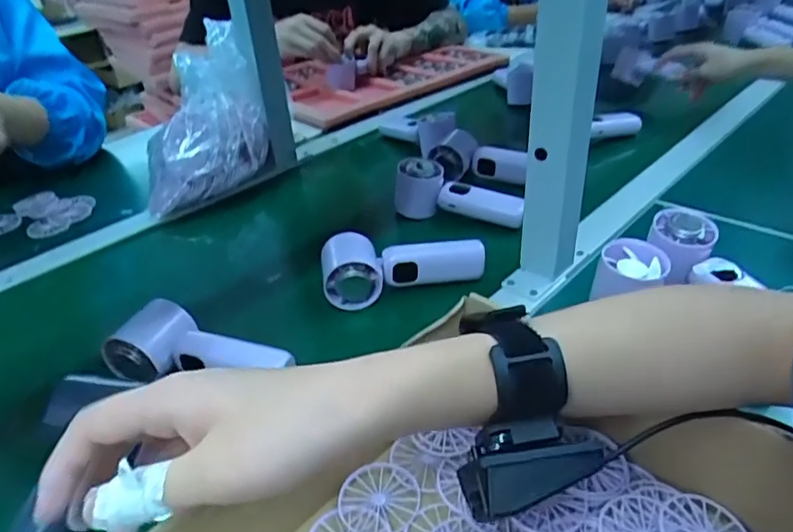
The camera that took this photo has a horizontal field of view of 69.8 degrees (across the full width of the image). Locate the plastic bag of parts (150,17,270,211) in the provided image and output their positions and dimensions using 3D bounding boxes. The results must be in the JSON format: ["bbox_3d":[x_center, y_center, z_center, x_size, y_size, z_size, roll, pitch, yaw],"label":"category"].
[{"bbox_3d":[-0.259,-0.201,0.735,0.156,0.171,0.182,-15,36,-17],"label":"plastic bag of parts"}]

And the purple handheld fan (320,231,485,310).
[{"bbox_3d":[0.007,0.006,0.541,0.152,0.062,0.049,-4,34,-1],"label":"purple handheld fan"}]

